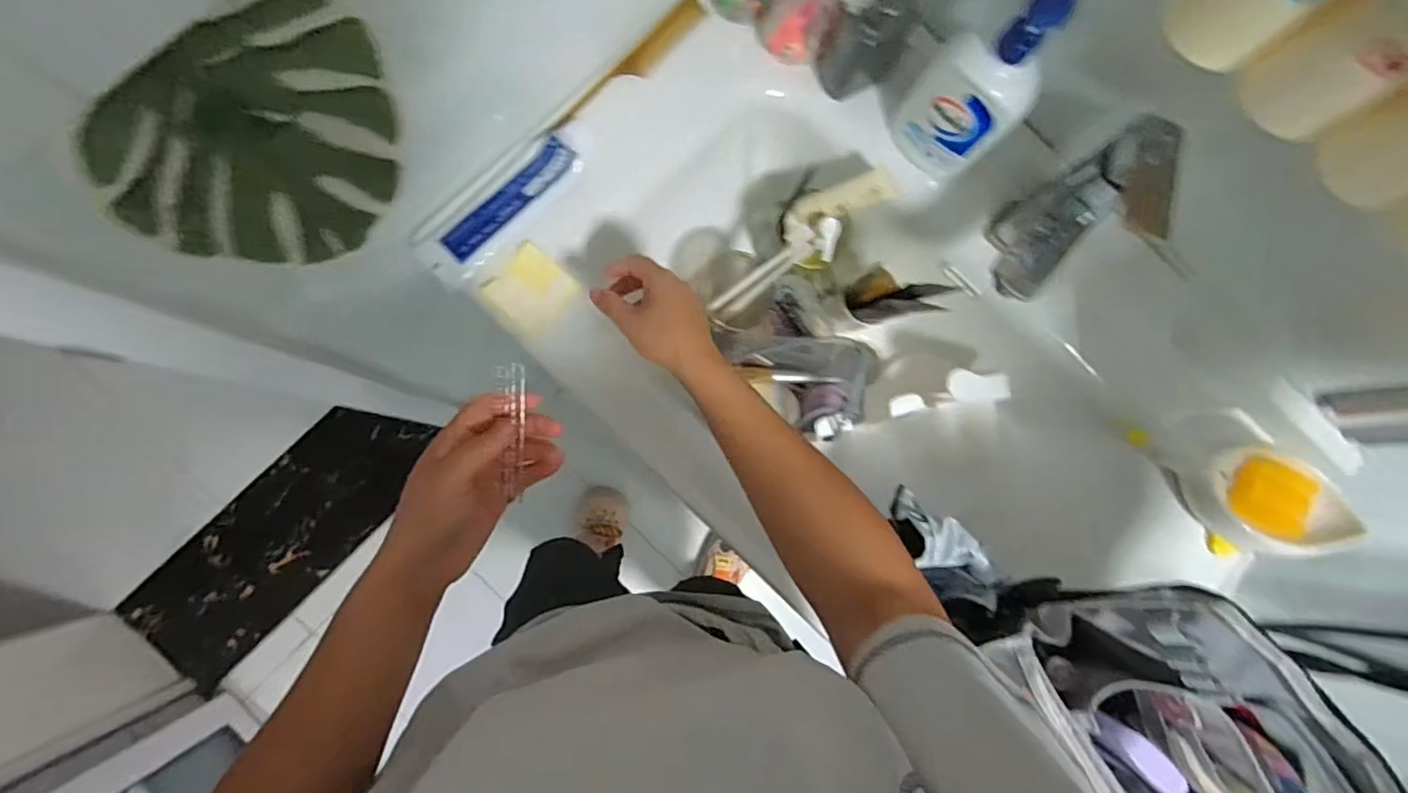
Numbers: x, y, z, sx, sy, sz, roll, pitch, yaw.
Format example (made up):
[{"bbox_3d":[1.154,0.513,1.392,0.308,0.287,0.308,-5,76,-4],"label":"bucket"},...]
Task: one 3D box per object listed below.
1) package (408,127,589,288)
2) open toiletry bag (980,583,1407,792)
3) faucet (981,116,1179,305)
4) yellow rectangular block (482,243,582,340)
[{"bbox_3d":[-0.186,-0.177,0.538,0.069,0.028,0.173,44,80,0],"label":"package"},{"bbox_3d":[0.351,0.255,0.432,0.123,0.157,0.230,-39,89,-10],"label":"open toiletry bag"},{"bbox_3d":[0.297,-0.142,0.477,0.114,0.114,0.083,-29,87,-9],"label":"faucet"},{"bbox_3d":[-0.159,-0.097,0.544,0.062,0.004,0.067,41,86,-18],"label":"yellow rectangular block"}]

